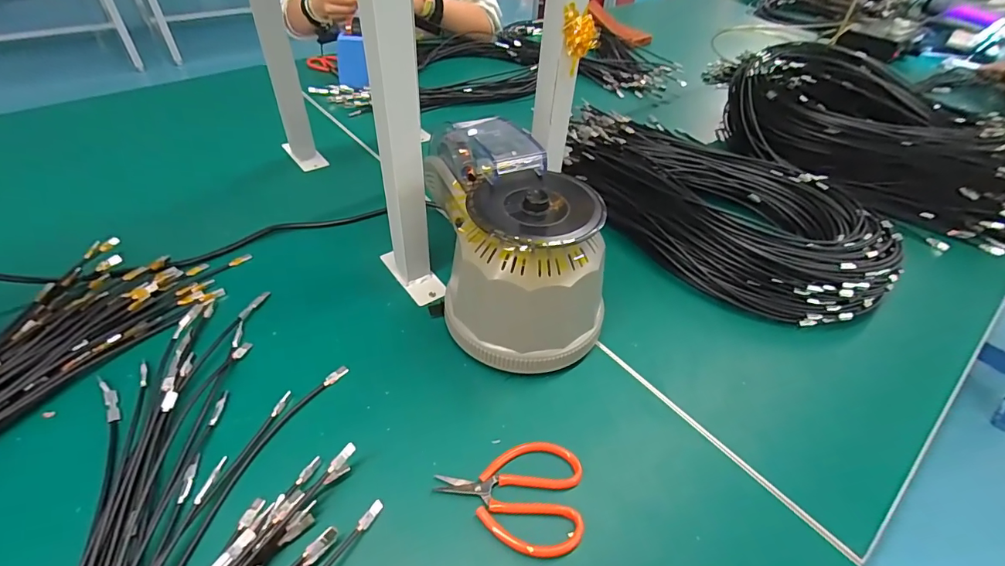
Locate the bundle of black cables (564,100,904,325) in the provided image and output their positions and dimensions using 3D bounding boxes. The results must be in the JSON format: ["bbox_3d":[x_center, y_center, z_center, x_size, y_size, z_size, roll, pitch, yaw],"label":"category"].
[{"bbox_3d":[0.277,-0.150,0.644,0.294,0.066,0.519,-19,49,-22],"label":"bundle of black cables"}]

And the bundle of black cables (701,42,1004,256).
[{"bbox_3d":[0.649,-0.229,0.724,0.548,0.122,0.285,29,50,23],"label":"bundle of black cables"}]

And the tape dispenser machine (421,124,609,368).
[{"bbox_3d":[0.016,-0.028,0.417,0.131,0.188,0.158,-21,50,-23],"label":"tape dispenser machine"}]

